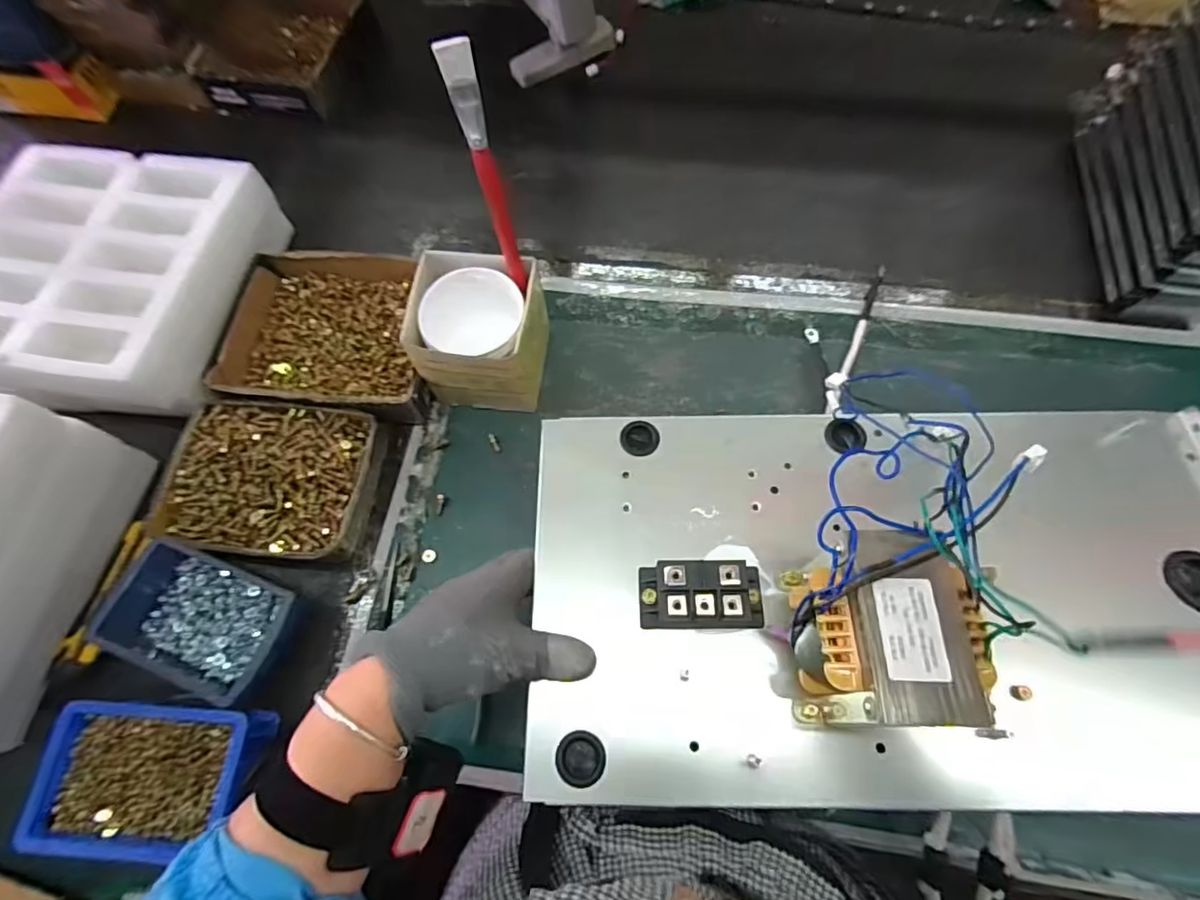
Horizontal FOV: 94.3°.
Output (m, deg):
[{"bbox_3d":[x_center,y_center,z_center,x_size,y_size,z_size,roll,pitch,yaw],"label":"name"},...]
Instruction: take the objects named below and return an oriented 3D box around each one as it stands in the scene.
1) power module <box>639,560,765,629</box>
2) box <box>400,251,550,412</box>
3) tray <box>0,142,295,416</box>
[{"bbox_3d":[0.066,0.095,0.362,0.078,0.032,0.042,-1,69,2],"label":"power module"},{"bbox_3d":[-0.112,-0.117,0.539,0.108,0.099,0.123,6,70,4],"label":"box"},{"bbox_3d":[-0.499,-0.185,0.561,0.274,0.069,0.271,7,70,5],"label":"tray"}]

